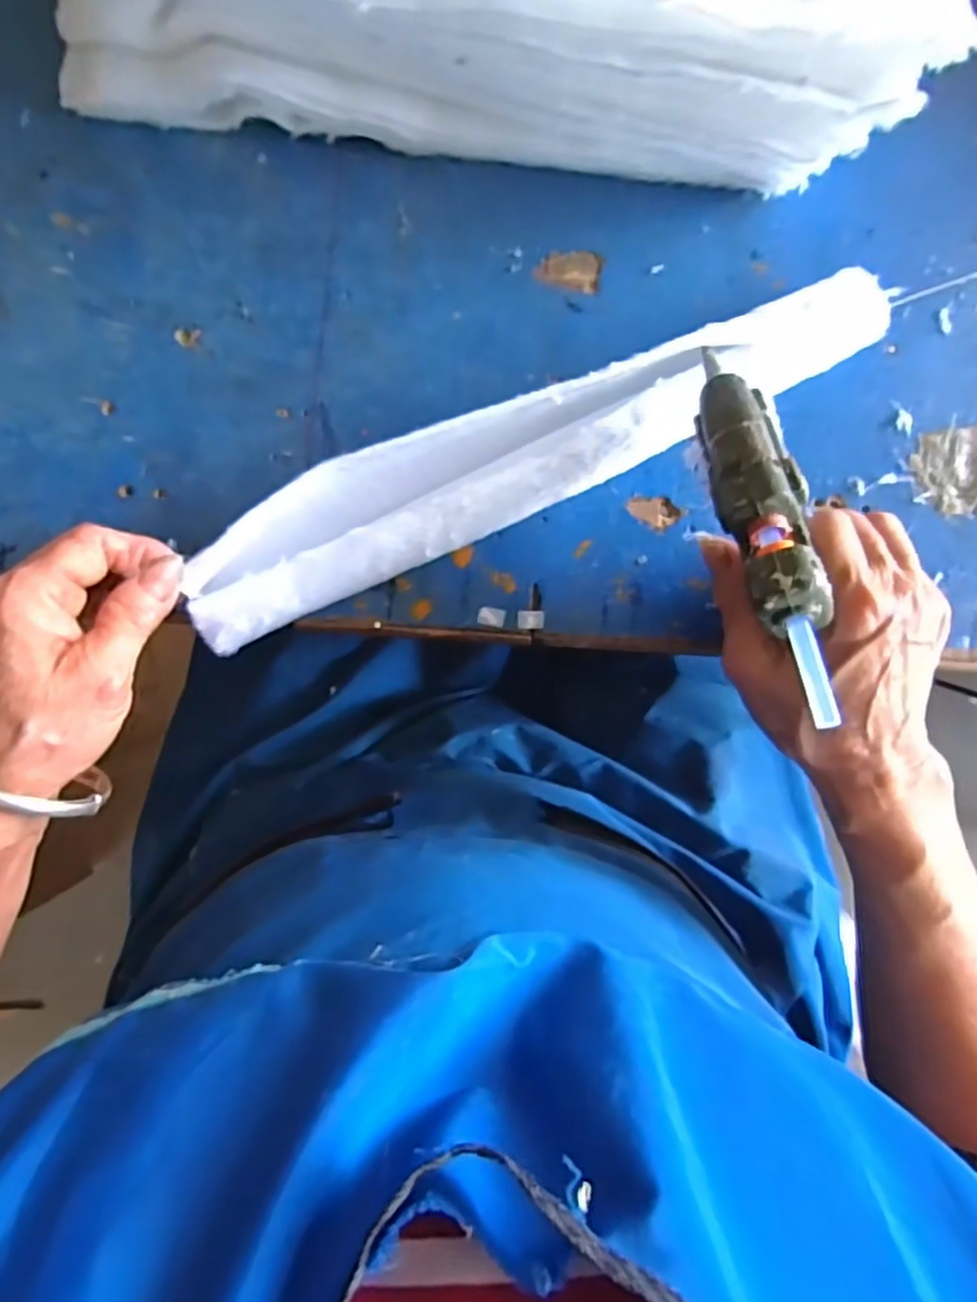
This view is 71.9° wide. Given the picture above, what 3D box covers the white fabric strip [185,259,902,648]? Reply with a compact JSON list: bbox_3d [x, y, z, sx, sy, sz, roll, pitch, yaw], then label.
[{"bbox_3d":[0.019,-0.096,0.305,0.325,0.035,0.065,-24,92,-2],"label":"white fabric strip"}]

